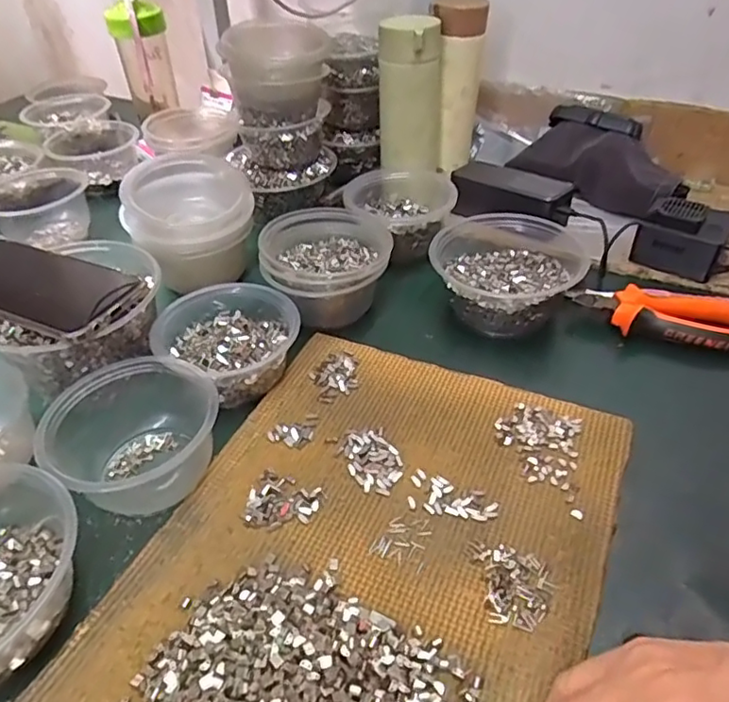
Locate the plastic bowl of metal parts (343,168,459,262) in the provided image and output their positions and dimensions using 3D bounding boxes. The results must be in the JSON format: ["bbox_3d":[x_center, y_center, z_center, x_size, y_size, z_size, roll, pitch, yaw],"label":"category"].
[{"bbox_3d":[0.039,-0.150,0.627,0.112,0.053,0.108,-3,41,3],"label":"plastic bowl of metal parts"}]

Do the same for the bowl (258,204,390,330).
[{"bbox_3d":[-0.034,-0.078,0.548,0.114,0.070,0.114,-3,41,3],"label":"bowl"}]

